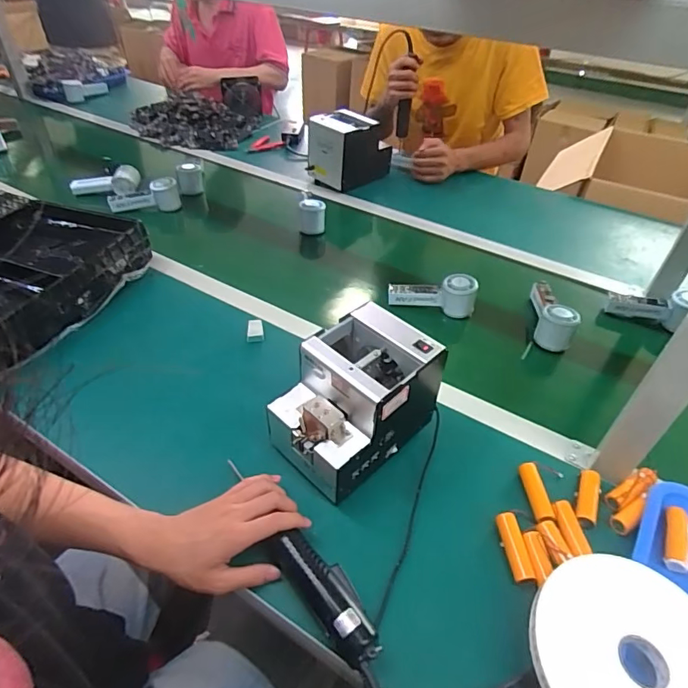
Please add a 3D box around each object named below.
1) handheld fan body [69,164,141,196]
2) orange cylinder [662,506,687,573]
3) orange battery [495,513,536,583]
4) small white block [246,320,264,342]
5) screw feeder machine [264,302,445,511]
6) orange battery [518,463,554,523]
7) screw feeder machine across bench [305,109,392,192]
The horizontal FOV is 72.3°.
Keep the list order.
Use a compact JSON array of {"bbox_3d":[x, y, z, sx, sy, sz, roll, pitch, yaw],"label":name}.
[{"bbox_3d":[-0.562,-0.385,1.104,0.155,0.045,0.046,-11,42,-14],"label":"handheld fan body"},{"bbox_3d":[0.370,0.216,0.524,0.022,0.019,0.071,19,44,16],"label":"orange cylinder"},{"bbox_3d":[0.185,0.222,0.515,0.023,0.018,0.074,2,42,-3],"label":"orange battery"},{"bbox_3d":[-0.147,-0.022,0.775,0.027,0.017,0.038,-3,42,-8],"label":"small white block"},{"bbox_3d":[0.011,0.069,0.579,0.171,0.147,0.127,-32,53,-34],"label":"screw feeder machine"},{"bbox_3d":[0.230,0.181,0.567,0.021,0.021,0.076,2,42,-2],"label":"orange battery"},{"bbox_3d":[0.014,-0.491,1.198,0.145,0.154,0.170,34,50,32],"label":"screw feeder machine across bench"}]

